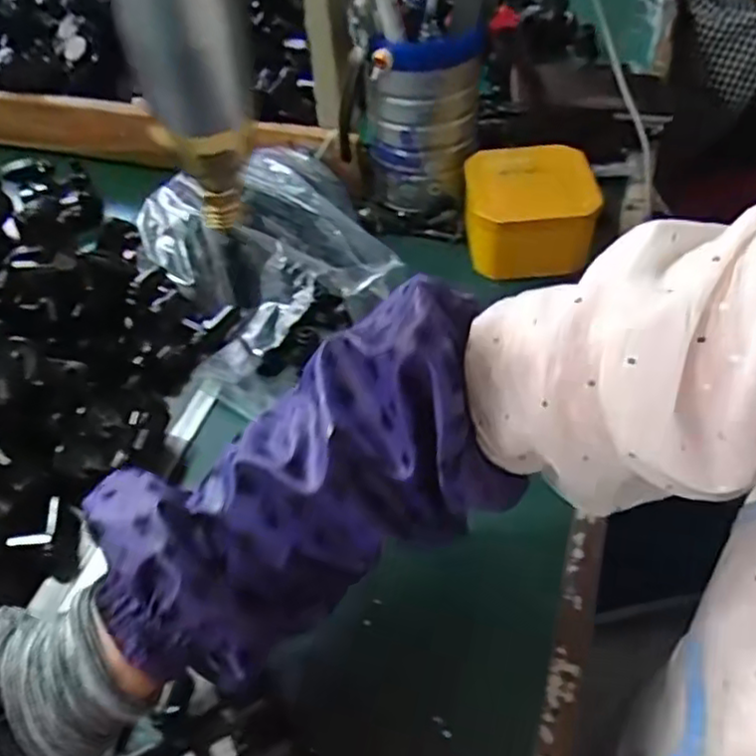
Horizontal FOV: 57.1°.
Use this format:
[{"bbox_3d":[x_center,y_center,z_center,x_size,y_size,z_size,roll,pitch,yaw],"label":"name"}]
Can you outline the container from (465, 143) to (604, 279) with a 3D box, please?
[{"bbox_3d":[0.126,-0.141,0.585,0.103,0.062,0.100,2,50,5],"label":"container"}]

